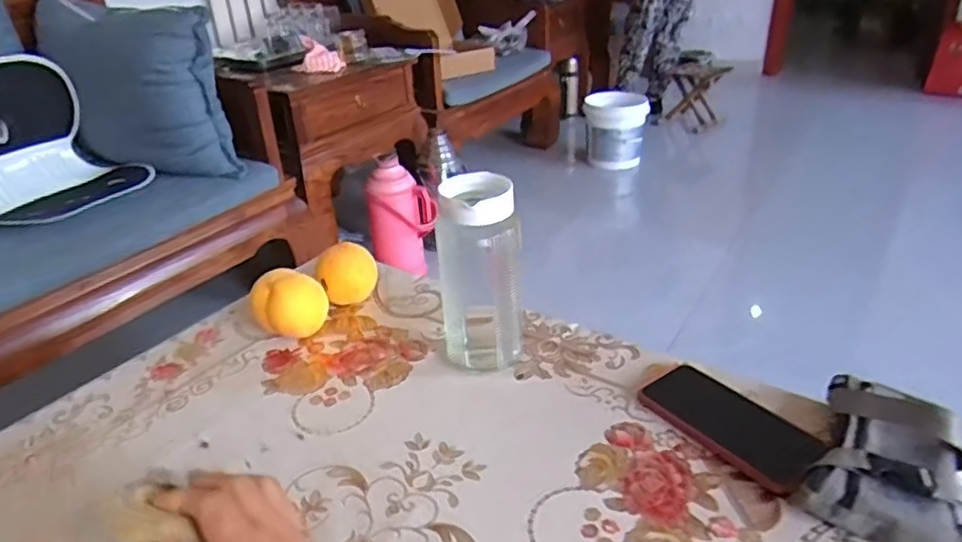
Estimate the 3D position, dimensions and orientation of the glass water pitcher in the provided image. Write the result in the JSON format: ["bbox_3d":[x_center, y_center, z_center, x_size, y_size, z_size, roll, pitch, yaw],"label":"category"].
[{"bbox_3d":[0.000,0.010,0.684,0.087,0.232,0.081,-2,29,1],"label":"glass water pitcher"}]

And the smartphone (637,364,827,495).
[{"bbox_3d":[0.235,0.143,0.609,0.085,0.014,0.165,-22,34,-30],"label":"smartphone"}]

